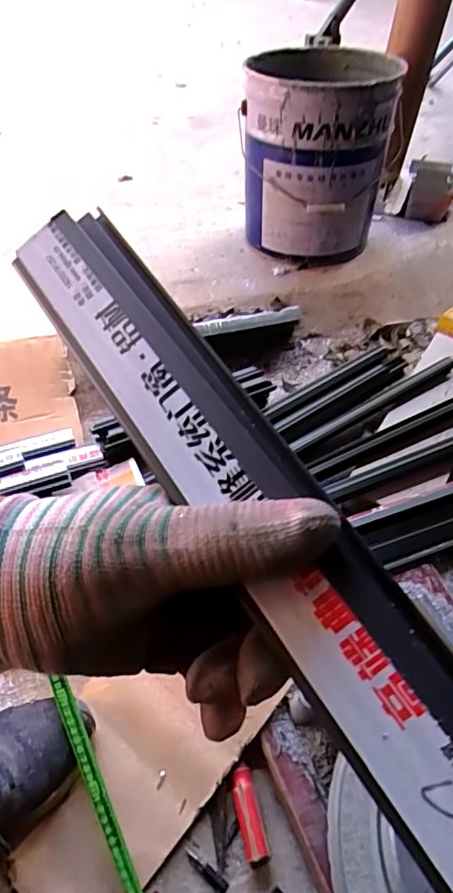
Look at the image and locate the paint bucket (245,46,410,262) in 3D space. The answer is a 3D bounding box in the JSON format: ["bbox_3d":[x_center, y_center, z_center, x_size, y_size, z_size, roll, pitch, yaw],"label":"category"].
[{"bbox_3d":[0.177,-0.588,1.086,0.273,0.331,0.292,2,51,-3],"label":"paint bucket"}]

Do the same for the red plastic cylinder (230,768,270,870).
[{"bbox_3d":[0.024,0.394,0.568,0.025,0.016,0.086,-10,53,-12],"label":"red plastic cylinder"}]

